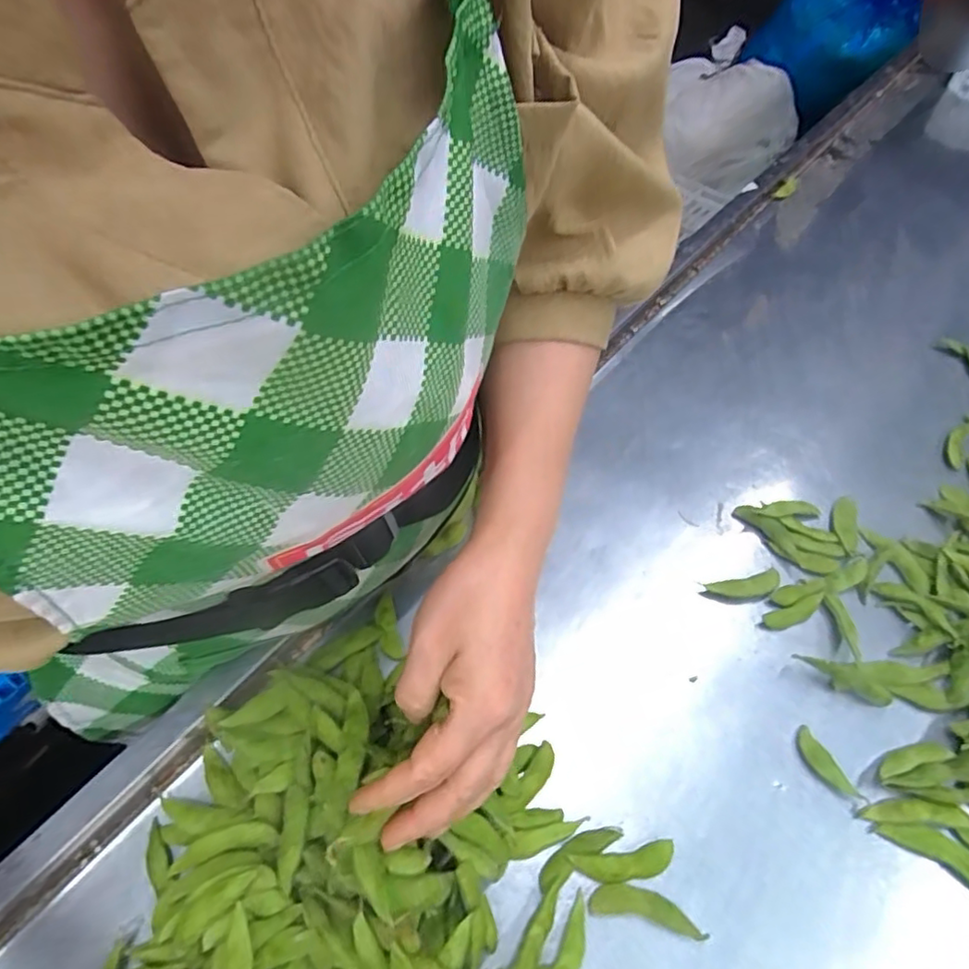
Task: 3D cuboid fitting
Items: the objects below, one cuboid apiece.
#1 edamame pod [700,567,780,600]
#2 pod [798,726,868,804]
[{"bbox_3d":[0.186,0.073,0.441,0.057,0.013,0.018,-13,56,-10],"label":"edamame pod"},{"bbox_3d":[0.209,0.172,0.377,0.015,0.008,0.047,-28,60,-19],"label":"pod"}]

